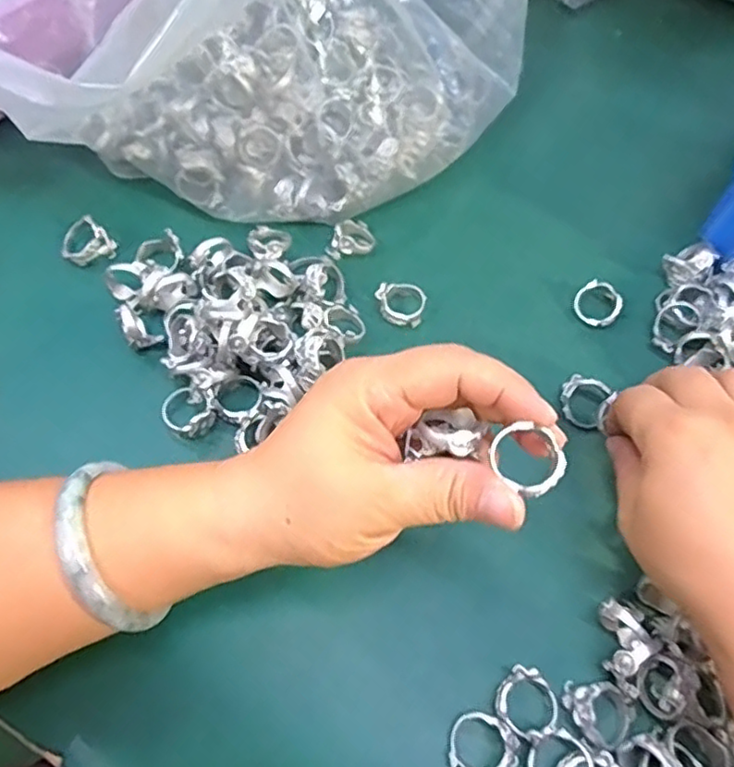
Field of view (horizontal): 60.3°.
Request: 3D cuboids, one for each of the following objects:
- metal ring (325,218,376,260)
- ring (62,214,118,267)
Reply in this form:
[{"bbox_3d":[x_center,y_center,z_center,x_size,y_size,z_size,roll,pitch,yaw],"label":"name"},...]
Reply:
[{"bbox_3d":[-0.008,-0.087,0.377,0.023,0.014,0.030,22,65,8],"label":"metal ring"},{"bbox_3d":[-0.163,-0.082,0.366,0.028,0.017,0.025,-32,70,-17],"label":"ring"}]

